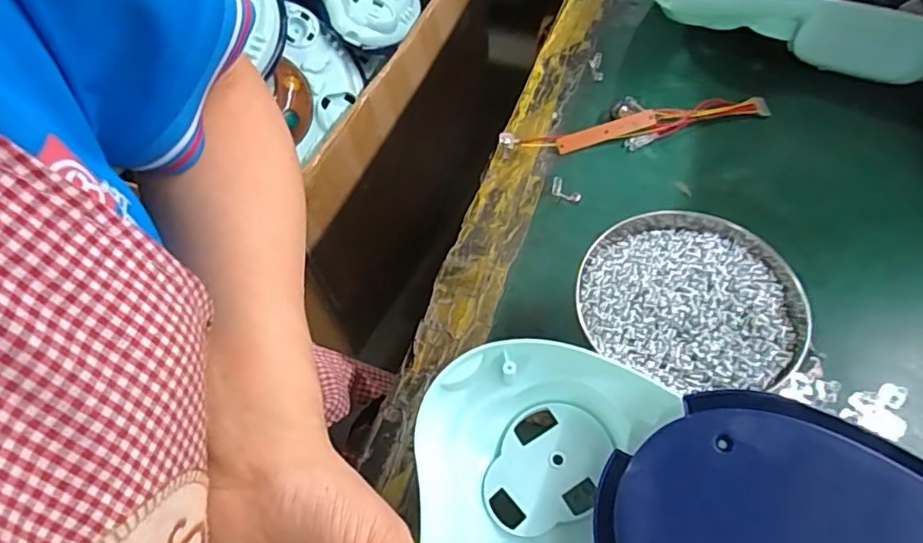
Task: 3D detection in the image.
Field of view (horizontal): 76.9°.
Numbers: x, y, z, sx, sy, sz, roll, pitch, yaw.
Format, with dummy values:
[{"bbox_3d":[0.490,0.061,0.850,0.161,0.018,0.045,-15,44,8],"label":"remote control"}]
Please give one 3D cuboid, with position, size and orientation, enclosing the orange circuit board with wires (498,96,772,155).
[{"bbox_3d":[0.137,-0.118,0.462,0.211,0.016,0.036,-7,58,0],"label":"orange circuit board with wires"}]

